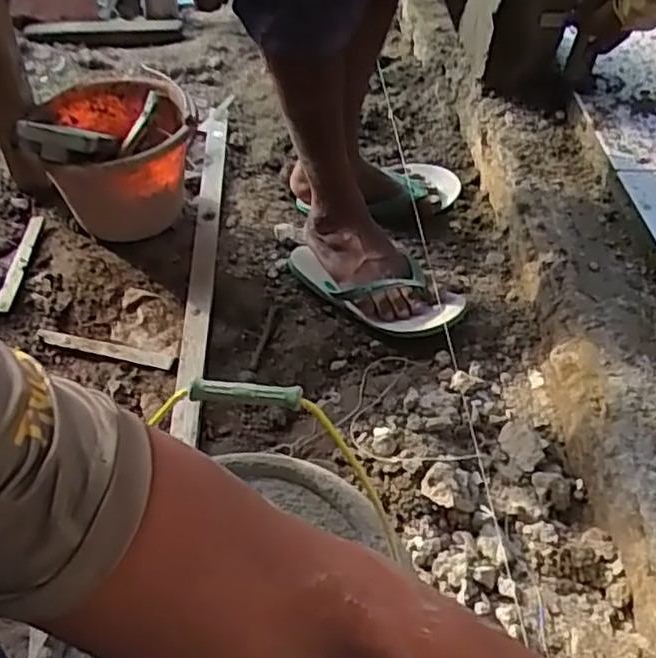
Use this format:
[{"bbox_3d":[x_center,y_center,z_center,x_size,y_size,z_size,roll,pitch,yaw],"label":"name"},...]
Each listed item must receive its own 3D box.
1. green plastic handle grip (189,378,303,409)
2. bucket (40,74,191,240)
[{"bbox_3d":[-0.054,0.043,0.457,0.074,0.015,0.012,7,50,1],"label":"green plastic handle grip"},{"bbox_3d":[-0.315,-0.254,1.041,0.215,0.194,0.234,-14,52,-15],"label":"bucket"}]

